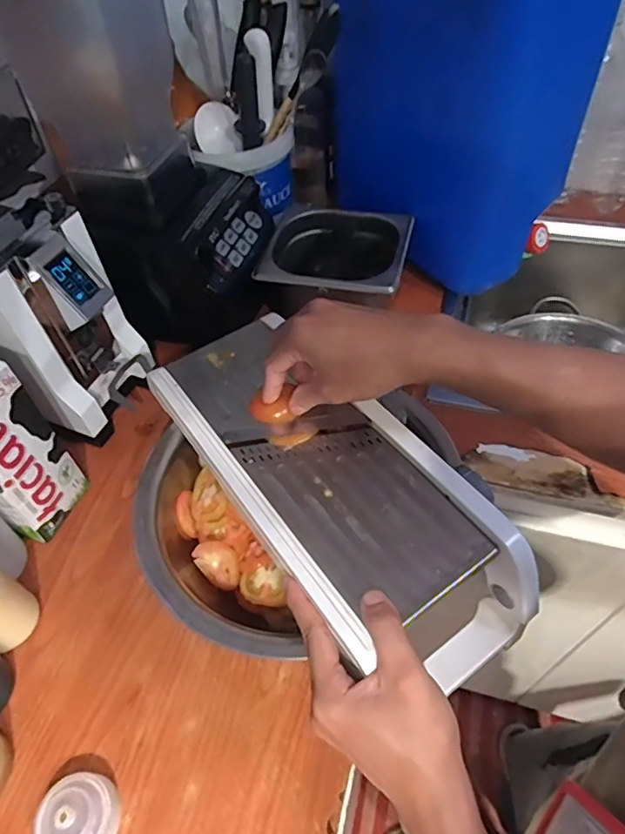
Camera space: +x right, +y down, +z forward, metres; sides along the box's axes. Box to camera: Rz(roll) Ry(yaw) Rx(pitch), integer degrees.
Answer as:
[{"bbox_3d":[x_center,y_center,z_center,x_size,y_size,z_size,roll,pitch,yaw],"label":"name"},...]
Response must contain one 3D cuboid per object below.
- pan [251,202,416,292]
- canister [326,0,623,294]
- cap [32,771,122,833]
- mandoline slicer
[{"bbox_3d":[0.032,-0.189,0.701,0.175,0.090,0.159,10,53,12],"label":"pan"},{"bbox_3d":[0.175,-0.420,0.657,0.204,0.373,0.309,-19,53,-11],"label":"canister"},{"bbox_3d":[-0.171,0.289,0.387,0.055,0.032,0.053,-2,52,3],"label":"cap"},{"bbox_3d":[0.006,0.055,0.443,0.162,0.101,0.356,-39,64,-24],"label":"mandoline slicer"}]

